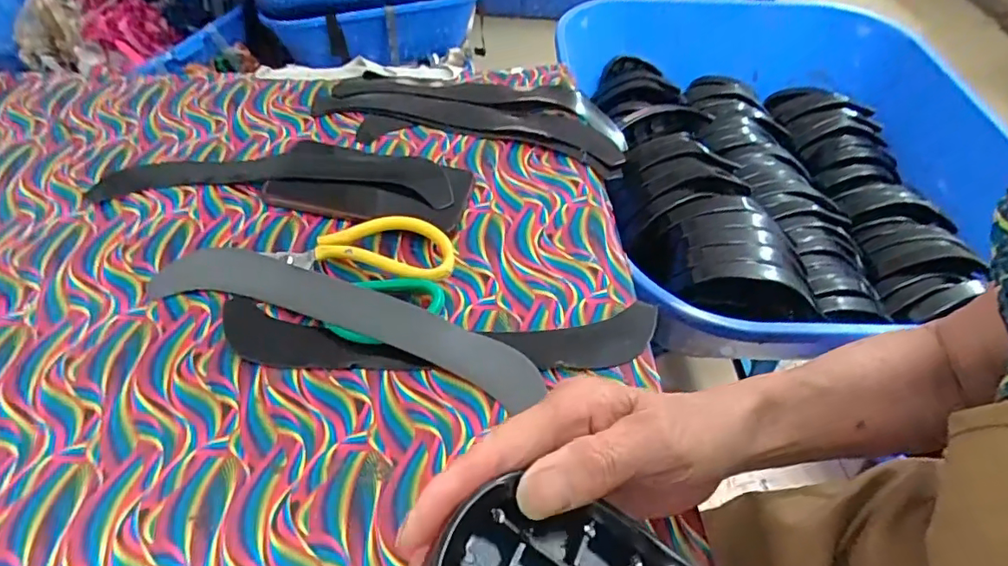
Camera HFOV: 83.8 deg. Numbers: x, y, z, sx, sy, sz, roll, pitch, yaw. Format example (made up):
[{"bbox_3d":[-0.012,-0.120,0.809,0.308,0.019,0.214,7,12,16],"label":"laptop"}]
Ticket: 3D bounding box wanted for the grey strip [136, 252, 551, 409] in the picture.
[{"bbox_3d":[-0.109,0.020,0.381,0.277,0.018,0.045,15,52,12],"label":"grey strip"}]

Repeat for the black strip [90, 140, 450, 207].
[{"bbox_3d":[-0.189,-0.093,0.473,0.289,0.016,0.063,2,51,1],"label":"black strip"}]

